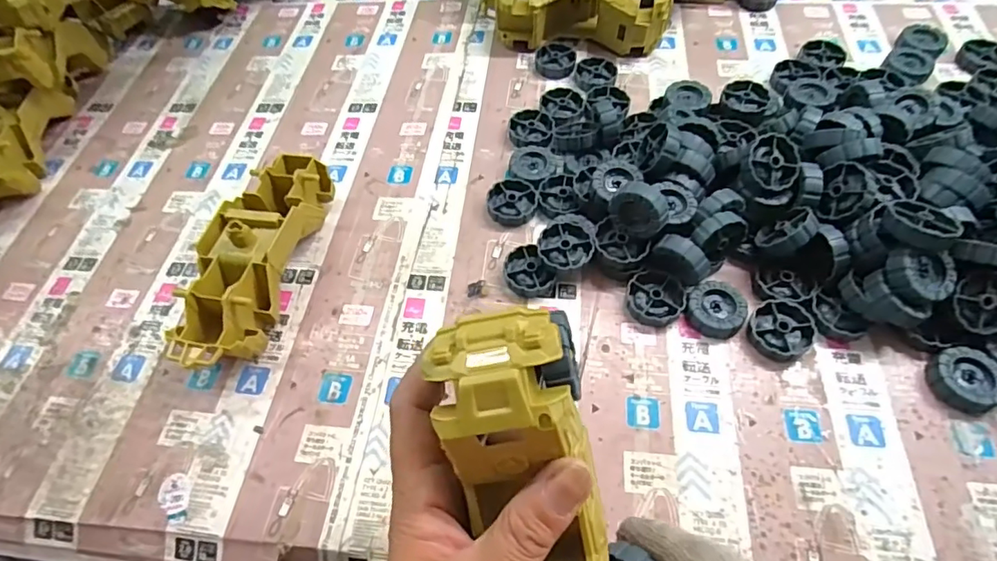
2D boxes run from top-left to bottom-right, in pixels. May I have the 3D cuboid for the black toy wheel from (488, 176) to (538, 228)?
[{"bbox_3d":[0.011,-0.061,0.423,0.038,0.013,0.039,-2,57,4],"label":"black toy wheel"}]

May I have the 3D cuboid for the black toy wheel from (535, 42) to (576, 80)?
[{"bbox_3d":[0.054,-0.210,0.516,0.037,0.009,0.042,1,57,6],"label":"black toy wheel"}]

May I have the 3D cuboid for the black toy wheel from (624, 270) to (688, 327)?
[{"bbox_3d":[0.108,0.014,0.374,0.039,0.012,0.040,-2,57,4],"label":"black toy wheel"}]

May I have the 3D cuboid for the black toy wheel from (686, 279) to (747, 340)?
[{"bbox_3d":[0.148,0.020,0.369,0.038,0.014,0.038,-2,57,4],"label":"black toy wheel"}]

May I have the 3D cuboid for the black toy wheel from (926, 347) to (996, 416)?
[{"bbox_3d":[0.285,0.061,0.329,0.037,0.013,0.037,-2,57,4],"label":"black toy wheel"}]

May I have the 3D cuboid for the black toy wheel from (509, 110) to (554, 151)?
[{"bbox_3d":[0.029,-0.129,0.466,0.037,0.011,0.043,1,57,5],"label":"black toy wheel"}]

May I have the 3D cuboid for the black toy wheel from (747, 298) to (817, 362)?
[{"bbox_3d":[0.185,0.033,0.356,0.038,0.012,0.044,37,67,25],"label":"black toy wheel"}]

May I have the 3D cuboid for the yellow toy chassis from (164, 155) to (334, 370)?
[{"bbox_3d":[-0.173,-0.018,0.393,0.059,0.051,0.182,9,59,11],"label":"yellow toy chassis"}]

